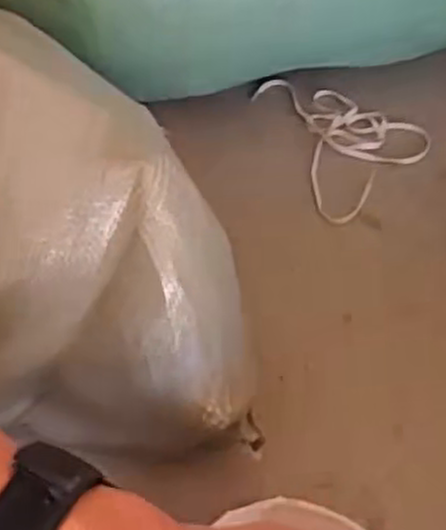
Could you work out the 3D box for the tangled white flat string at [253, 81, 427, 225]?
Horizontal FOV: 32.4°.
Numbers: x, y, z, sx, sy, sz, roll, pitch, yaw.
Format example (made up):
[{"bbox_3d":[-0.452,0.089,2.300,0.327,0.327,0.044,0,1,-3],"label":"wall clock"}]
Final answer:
[{"bbox_3d":[0.164,-0.181,1.032,0.176,0.016,0.270,-21,54,-11],"label":"tangled white flat string"}]

